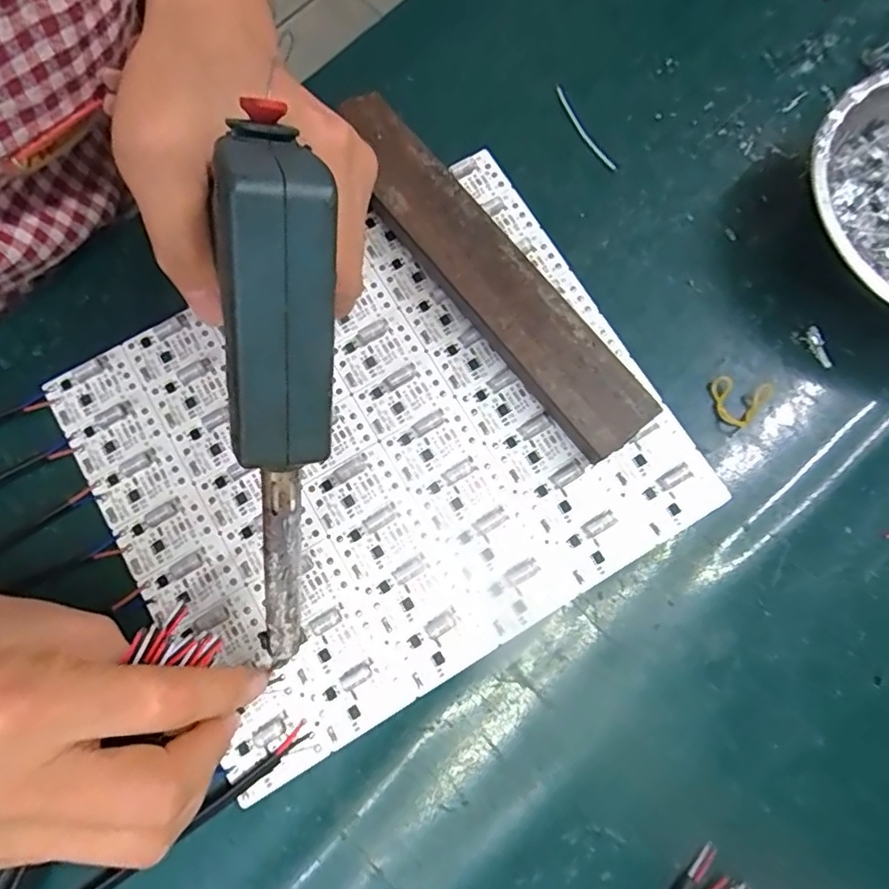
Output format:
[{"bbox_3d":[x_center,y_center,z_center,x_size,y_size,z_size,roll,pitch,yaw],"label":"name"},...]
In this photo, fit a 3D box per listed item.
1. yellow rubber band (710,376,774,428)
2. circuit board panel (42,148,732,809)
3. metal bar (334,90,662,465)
[{"bbox_3d":[0.133,-0.022,0.264,0.023,0.008,0.025,0,77,0],"label":"yellow rubber band"},{"bbox_3d":[-0.029,0.000,0.260,0.236,0.006,0.197,-31,79,-6],"label":"circuit board panel"},{"bbox_3d":[0.016,-0.077,0.267,0.036,0.024,0.195,-39,80,-8],"label":"metal bar"}]

